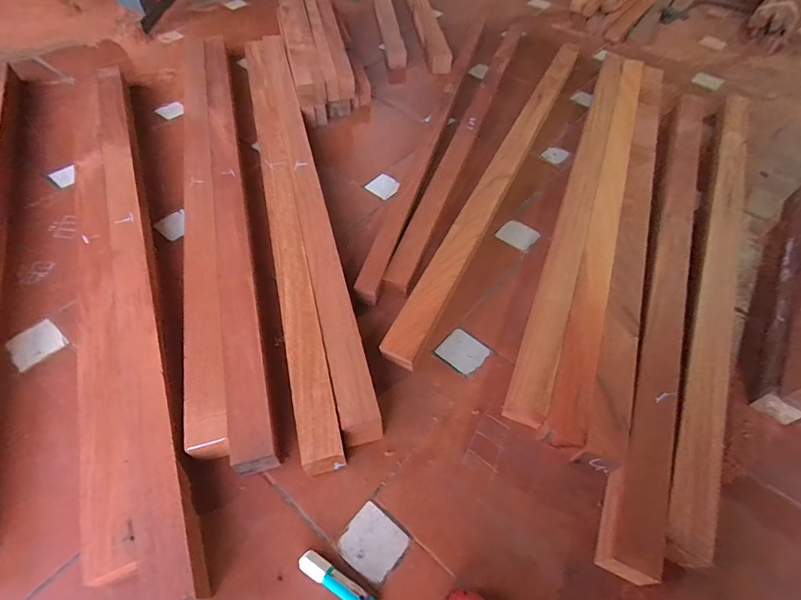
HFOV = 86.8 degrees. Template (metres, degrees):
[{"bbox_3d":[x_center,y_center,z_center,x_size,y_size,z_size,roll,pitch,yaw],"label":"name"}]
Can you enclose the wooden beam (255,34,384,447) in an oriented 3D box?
[{"bbox_3d":[-0.200,-0.242,0.878,0.070,0.050,1.096,-12,57,-12],"label":"wooden beam"}]

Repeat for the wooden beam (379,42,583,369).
[{"bbox_3d":[0.231,-0.287,0.932,0.071,0.058,1.053,24,57,13],"label":"wooden beam"}]

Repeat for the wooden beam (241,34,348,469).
[{"bbox_3d":[-0.236,-0.175,0.828,0.066,0.051,0.999,-12,57,-11],"label":"wooden beam"}]

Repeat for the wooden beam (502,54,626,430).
[{"bbox_3d":[0.396,-0.247,0.907,0.058,0.059,1.100,21,55,12],"label":"wooden beam"}]

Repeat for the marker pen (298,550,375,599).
[{"bbox_3d":[-0.073,0.338,0.503,0.107,0.024,0.023,29,57,17],"label":"marker pen"}]

